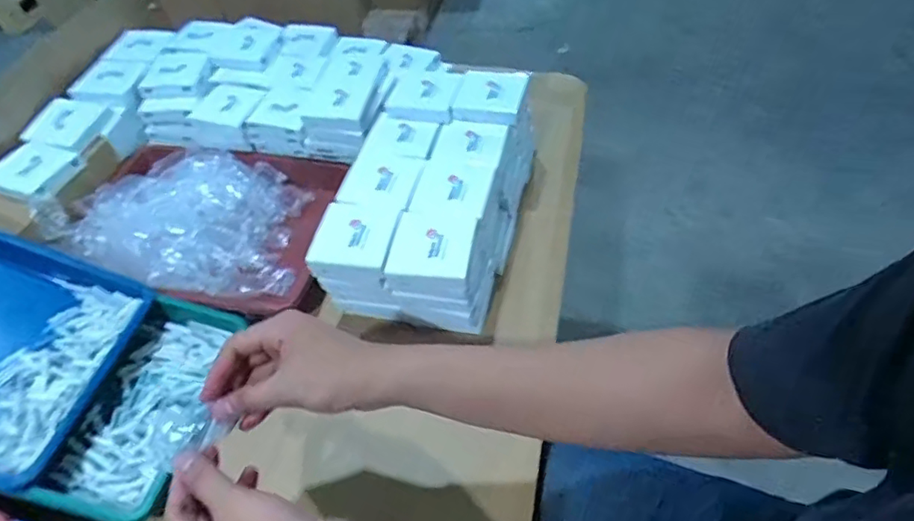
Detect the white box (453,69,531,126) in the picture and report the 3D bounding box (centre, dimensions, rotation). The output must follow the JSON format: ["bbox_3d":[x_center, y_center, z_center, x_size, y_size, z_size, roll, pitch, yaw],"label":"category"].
[{"bbox_3d":[0.043,-0.210,0.748,0.084,0.028,0.077,7,50,10],"label":"white box"}]

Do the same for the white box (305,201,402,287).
[{"bbox_3d":[-0.111,-0.020,0.650,0.085,0.044,0.086,7,50,10],"label":"white box"}]

